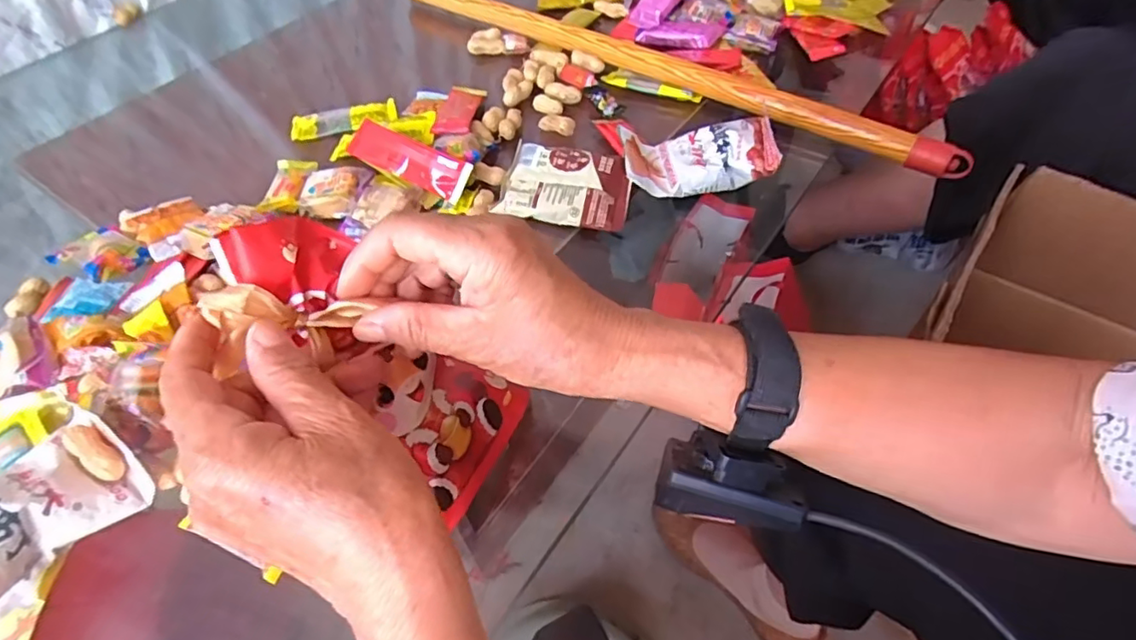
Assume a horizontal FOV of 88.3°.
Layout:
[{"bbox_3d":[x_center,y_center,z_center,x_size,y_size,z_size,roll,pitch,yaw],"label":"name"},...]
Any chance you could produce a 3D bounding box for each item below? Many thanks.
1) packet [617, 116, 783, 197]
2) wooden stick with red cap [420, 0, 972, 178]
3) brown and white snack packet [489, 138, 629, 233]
[{"bbox_3d":[0.102,-0.133,0.470,0.113,0.037,0.067,-2,52,2],"label":"packet"},{"bbox_3d":[0.069,-0.248,0.548,0.564,0.015,0.023,26,57,22],"label":"wooden stick with red cap"},{"bbox_3d":[0.000,-0.111,0.468,0.098,0.013,0.076,6,52,8],"label":"brown and white snack packet"}]

